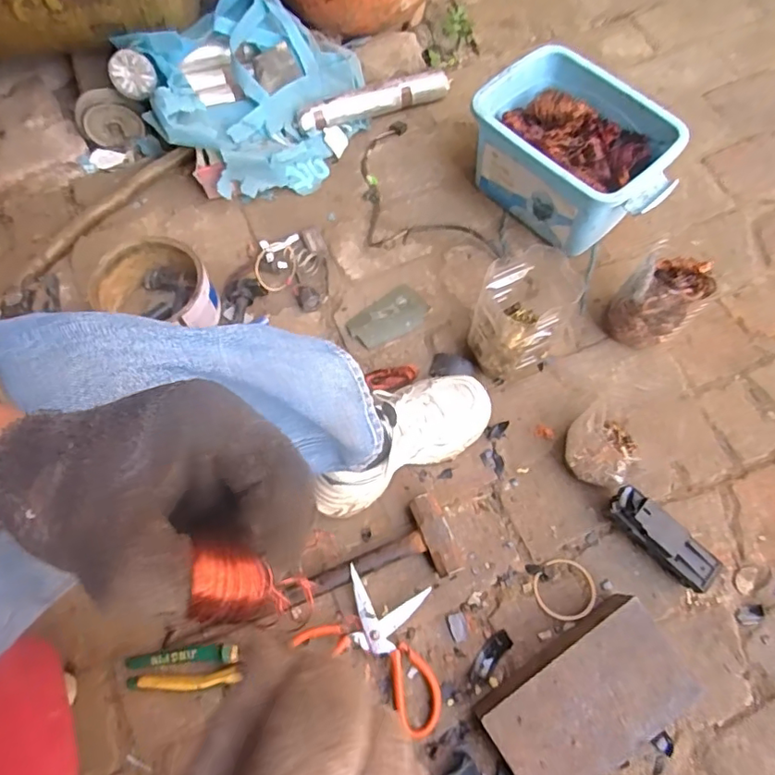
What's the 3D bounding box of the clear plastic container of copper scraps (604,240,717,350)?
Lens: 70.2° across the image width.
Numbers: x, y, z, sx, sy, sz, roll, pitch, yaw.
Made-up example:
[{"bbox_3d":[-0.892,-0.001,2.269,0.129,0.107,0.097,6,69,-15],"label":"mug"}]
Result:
[{"bbox_3d":[0.362,-0.112,0.744,0.092,0.117,0.094,0,69,1],"label":"clear plastic container of copper scraps"}]

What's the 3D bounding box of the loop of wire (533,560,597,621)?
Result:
[{"bbox_3d":[0.215,0.244,0.667,0.072,0.010,0.070,-3,63,6],"label":"loop of wire"}]

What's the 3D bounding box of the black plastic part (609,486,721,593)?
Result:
[{"bbox_3d":[0.328,0.181,0.663,0.136,0.052,0.045,43,75,16],"label":"black plastic part"}]

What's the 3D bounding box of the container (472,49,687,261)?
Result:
[{"bbox_3d":[0.269,-0.334,0.813,0.280,0.149,0.188,42,75,16],"label":"container"}]

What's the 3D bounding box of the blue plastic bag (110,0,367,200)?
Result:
[{"bbox_3d":[-0.217,-0.480,0.906,0.300,0.174,0.333,37,74,14],"label":"blue plastic bag"}]

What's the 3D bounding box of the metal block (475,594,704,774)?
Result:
[{"bbox_3d":[0.214,0.339,0.599,0.211,0.060,0.124,-32,71,-11],"label":"metal block"}]

